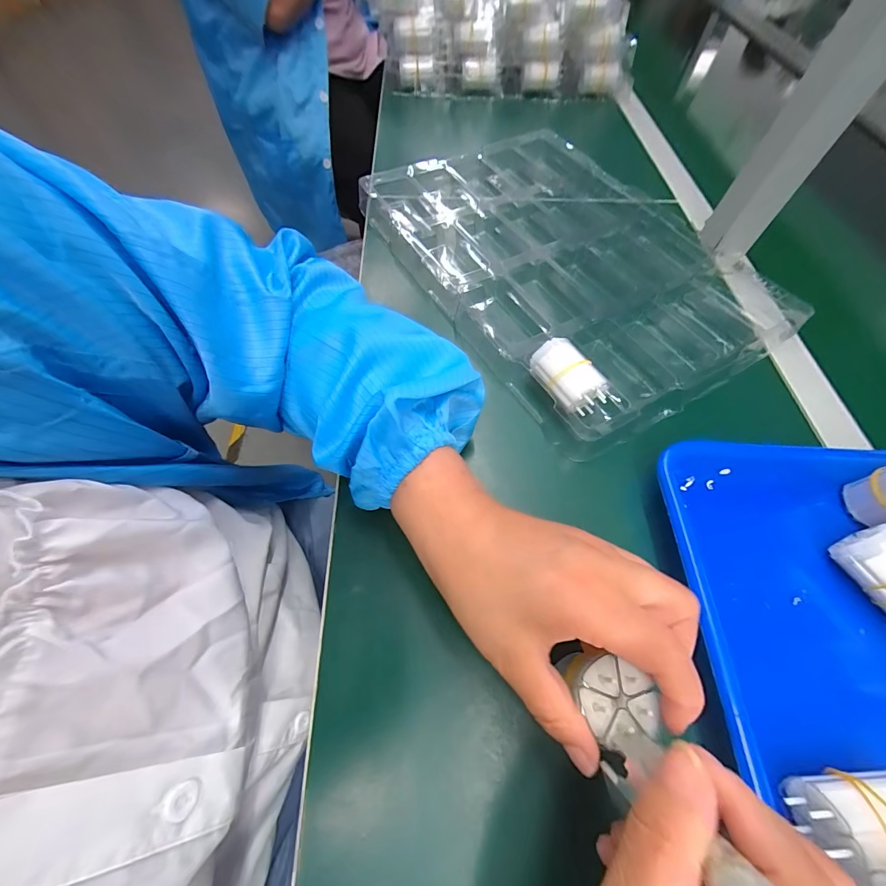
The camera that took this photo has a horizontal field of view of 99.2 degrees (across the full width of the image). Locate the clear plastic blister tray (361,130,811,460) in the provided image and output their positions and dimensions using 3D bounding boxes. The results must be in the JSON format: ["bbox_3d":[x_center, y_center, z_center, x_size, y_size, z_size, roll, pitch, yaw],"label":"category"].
[{"bbox_3d":[0.144,-0.215,0.408,0.327,0.041,0.407,-27,65,-16],"label":"clear plastic blister tray"}]

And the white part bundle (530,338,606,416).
[{"bbox_3d":[0.102,-0.053,0.313,0.031,0.041,0.062,-29,66,-17],"label":"white part bundle"}]

